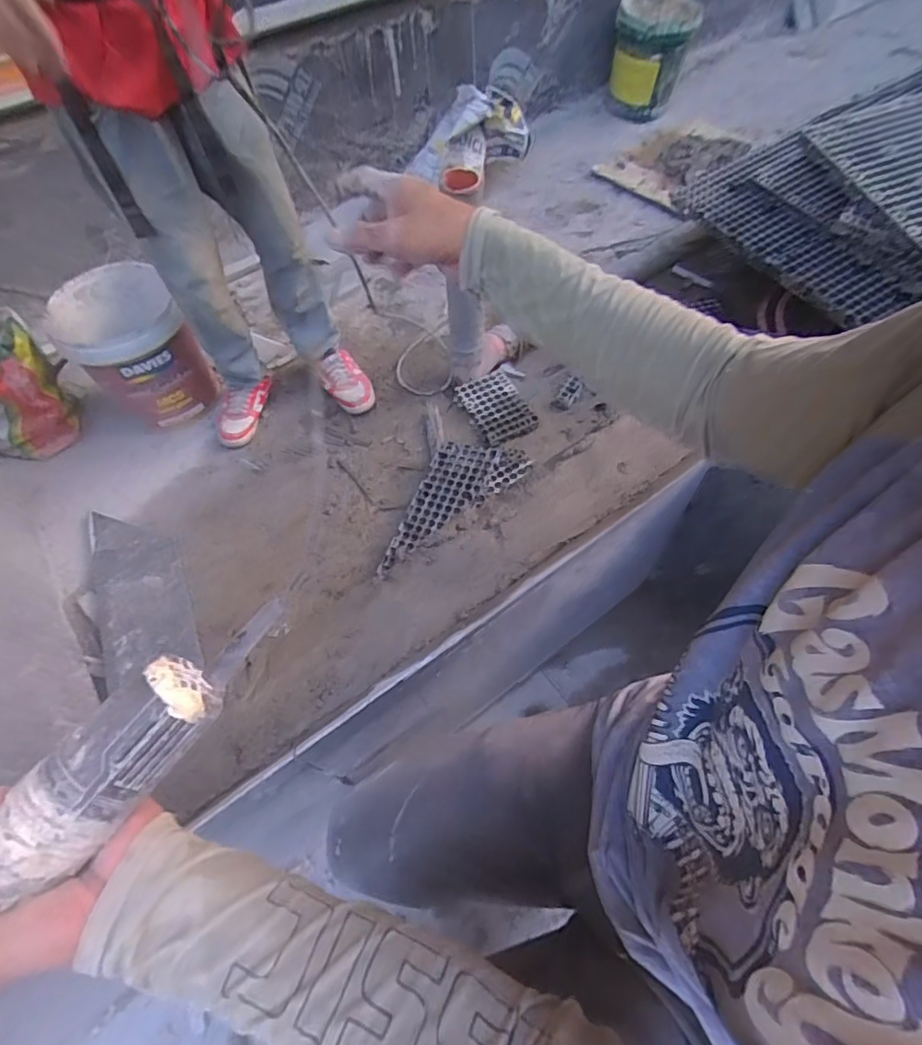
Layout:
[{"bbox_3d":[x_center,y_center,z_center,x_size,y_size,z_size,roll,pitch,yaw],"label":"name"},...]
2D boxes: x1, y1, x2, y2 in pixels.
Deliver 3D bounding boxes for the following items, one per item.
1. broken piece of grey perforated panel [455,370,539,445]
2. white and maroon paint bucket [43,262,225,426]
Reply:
[{"bbox_3d":[0.093,-0.302,1.429,0.142,0.024,0.205,-26,60,-13],"label":"broken piece of grey perforated panel"},{"bbox_3d":[-0.830,-0.438,1.431,0.296,0.308,0.307,-35,62,-18],"label":"white and maroon paint bucket"}]

